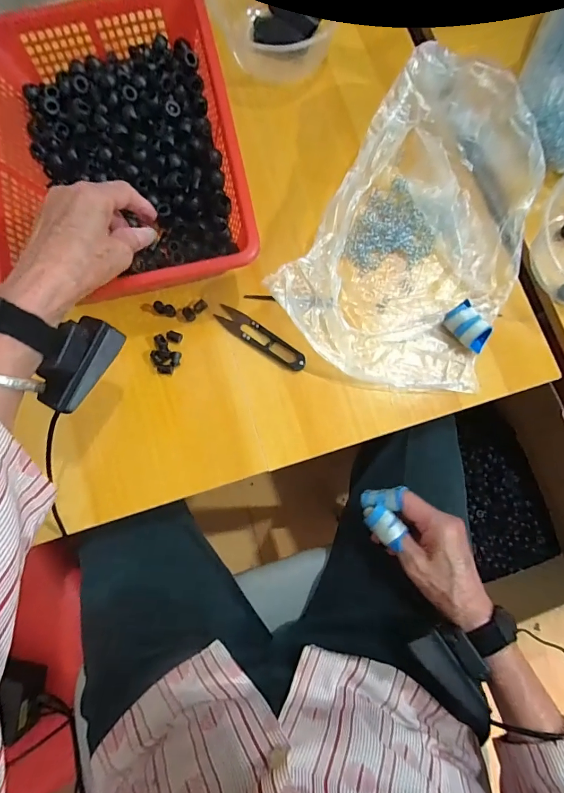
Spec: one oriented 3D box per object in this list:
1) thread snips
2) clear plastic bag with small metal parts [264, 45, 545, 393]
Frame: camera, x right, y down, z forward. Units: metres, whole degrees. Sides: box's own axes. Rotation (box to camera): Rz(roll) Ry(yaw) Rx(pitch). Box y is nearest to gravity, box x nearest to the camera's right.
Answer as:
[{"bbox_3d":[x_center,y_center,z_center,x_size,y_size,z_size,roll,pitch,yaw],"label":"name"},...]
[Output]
[{"bbox_3d":[-0.021,-0.058,0.384,0.101,0.008,0.022,34,82,2],"label":"thread snips"},{"bbox_3d":[0.142,-0.155,0.371,0.205,0.056,0.303,31,82,2],"label":"clear plastic bag with small metal parts"}]

